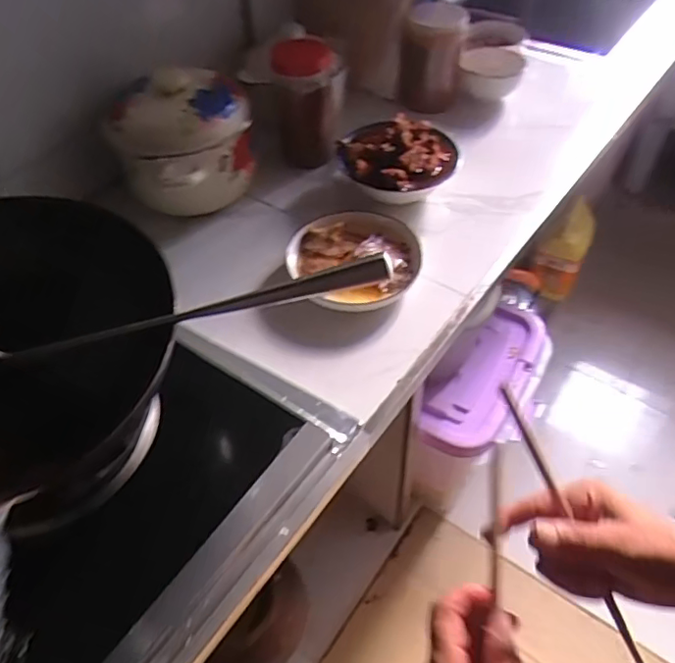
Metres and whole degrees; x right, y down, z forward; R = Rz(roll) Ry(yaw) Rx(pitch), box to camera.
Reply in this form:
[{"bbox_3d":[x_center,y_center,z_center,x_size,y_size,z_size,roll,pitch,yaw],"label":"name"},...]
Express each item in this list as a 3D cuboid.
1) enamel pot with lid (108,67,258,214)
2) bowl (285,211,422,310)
[{"bbox_3d":[-0.207,-0.265,0.792,0.148,0.169,0.144,-1,50,1],"label":"enamel pot with lid"},{"bbox_3d":[0.023,-0.098,0.747,0.166,0.052,0.138,2,50,3],"label":"bowl"}]

